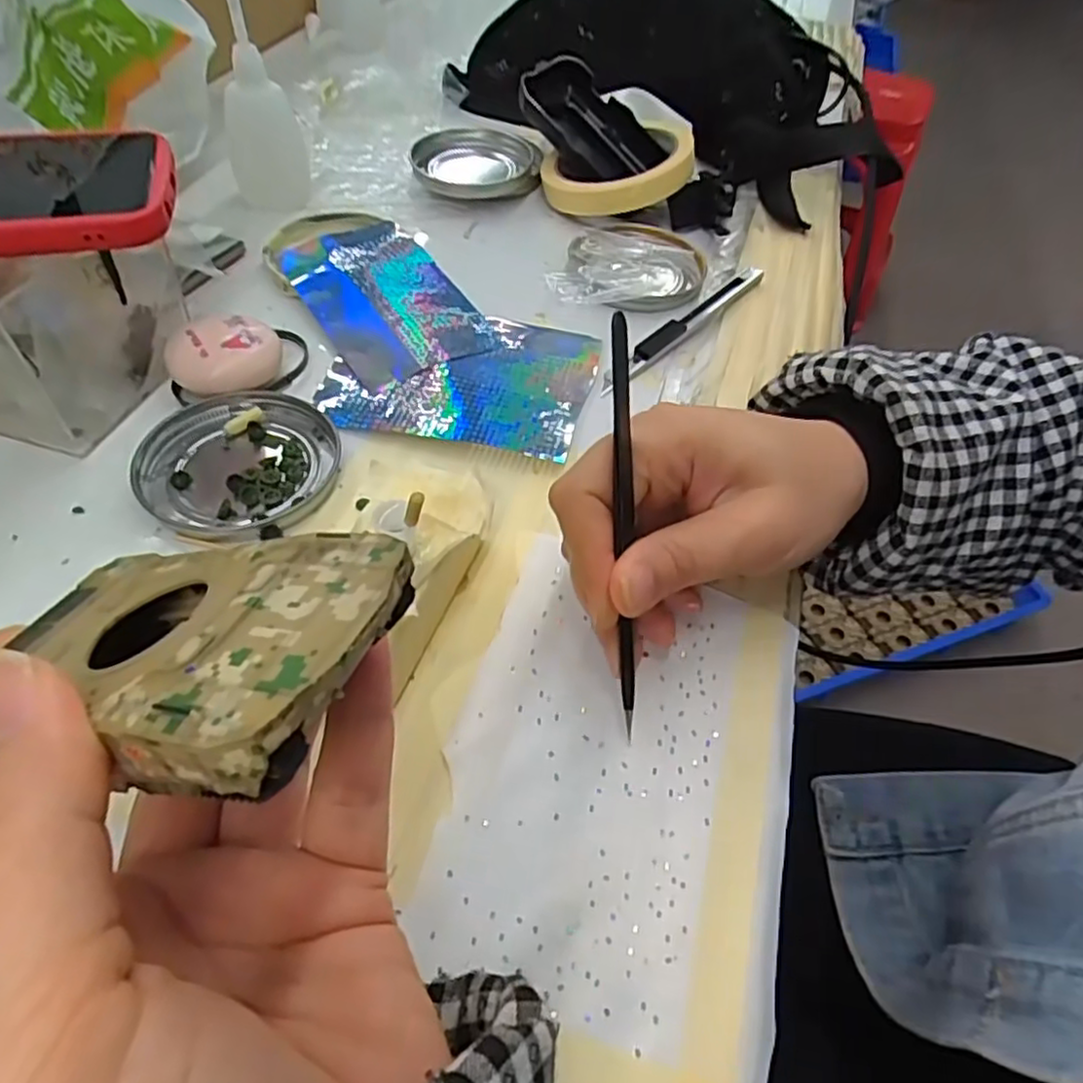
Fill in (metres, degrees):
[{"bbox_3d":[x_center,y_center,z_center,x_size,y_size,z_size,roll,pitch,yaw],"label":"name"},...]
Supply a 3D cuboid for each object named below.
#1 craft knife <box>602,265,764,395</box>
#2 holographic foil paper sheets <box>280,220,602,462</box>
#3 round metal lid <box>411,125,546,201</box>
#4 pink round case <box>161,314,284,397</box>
[{"bbox_3d":[0.078,-0.116,0.371,0.013,0.009,0.137,37,57,23],"label":"craft knife"},{"bbox_3d":[-0.056,-0.109,0.352,0.166,0.010,0.150,10,51,4],"label":"holographic foil paper sheets"},{"bbox_3d":[-0.046,-0.250,0.460,0.084,0.019,0.082,2,51,-3],"label":"round metal lid"},{"bbox_3d":[-0.144,-0.084,0.316,0.047,0.022,0.038,-13,53,-15],"label":"pink round case"}]

